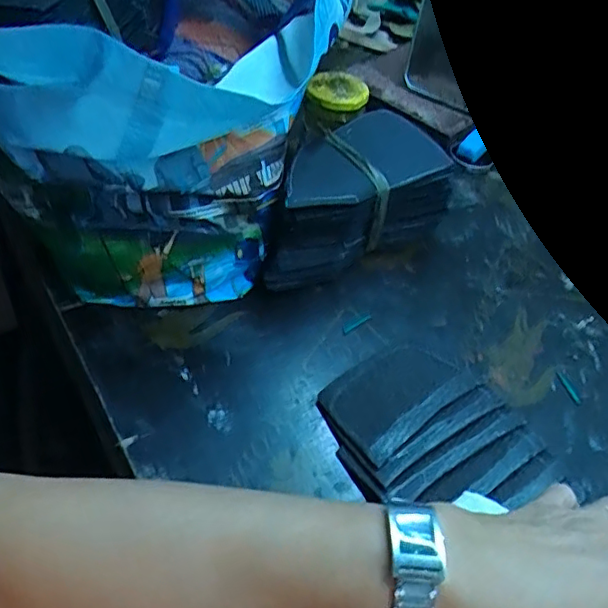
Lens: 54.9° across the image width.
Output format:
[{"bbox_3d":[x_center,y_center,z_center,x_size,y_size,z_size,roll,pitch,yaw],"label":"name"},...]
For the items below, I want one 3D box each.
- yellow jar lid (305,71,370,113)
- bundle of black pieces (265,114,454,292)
[{"bbox_3d":[0.029,-0.192,0.529,0.053,0.011,0.049,5,56,-7],"label":"yellow jar lid"},{"bbox_3d":[0.031,-0.091,0.513,0.177,0.094,0.092,-22,53,-26],"label":"bundle of black pieces"}]

